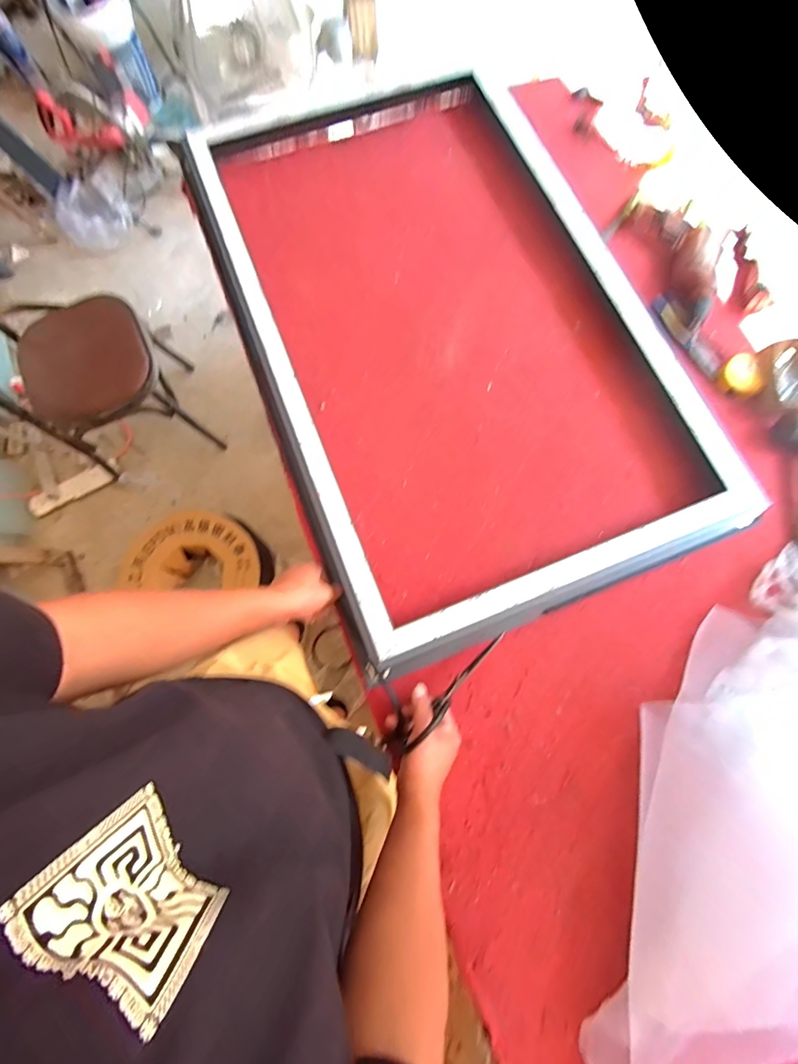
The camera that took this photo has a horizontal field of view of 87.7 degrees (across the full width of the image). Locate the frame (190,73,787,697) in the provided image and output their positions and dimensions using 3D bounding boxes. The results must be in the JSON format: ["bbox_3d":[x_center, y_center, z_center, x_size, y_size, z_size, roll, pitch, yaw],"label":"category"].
[{"bbox_3d":[0.091,-0.370,0.770,0.705,0.065,1.063,-20,78,-6],"label":"frame"}]

